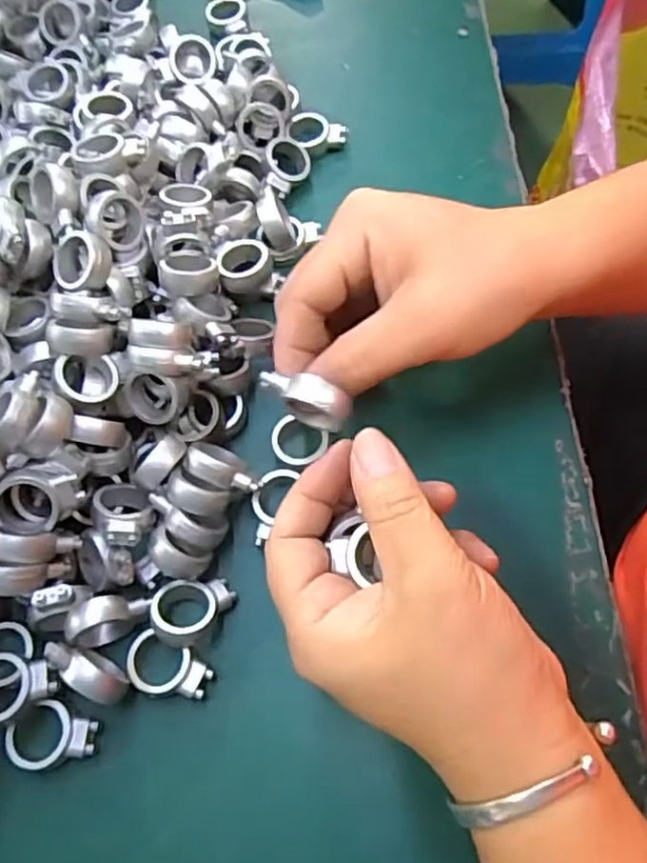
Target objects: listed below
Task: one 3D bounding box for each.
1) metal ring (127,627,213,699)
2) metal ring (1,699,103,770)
[{"bbox_3d":[-0.061,0.094,0.265,0.034,0.009,0.021,21,68,12],"label":"metal ring"},{"bbox_3d":[-0.105,0.117,0.259,0.034,0.008,0.024,0,66,3],"label":"metal ring"}]

